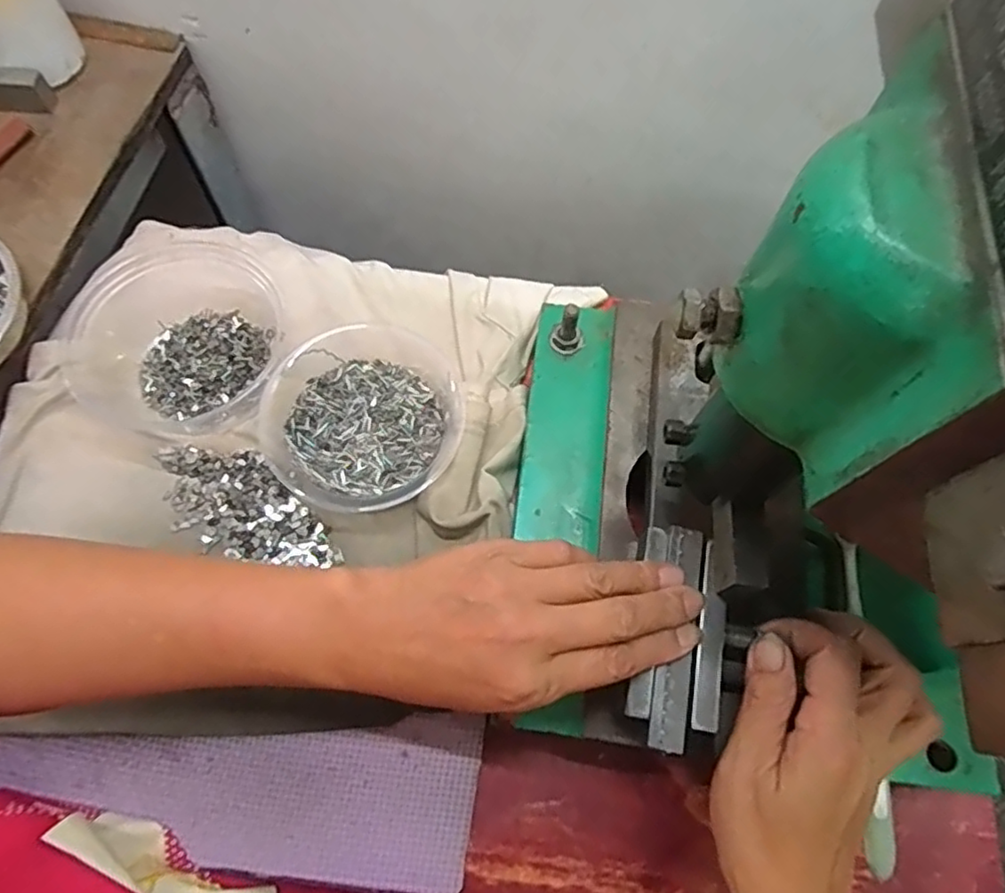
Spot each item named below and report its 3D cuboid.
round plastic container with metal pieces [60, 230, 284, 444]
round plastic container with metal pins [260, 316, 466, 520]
[{"bbox_3d":[-0.224,-0.078,0.433,0.130,0.036,0.133,1,69,-2],"label":"round plastic container with metal pieces"},{"bbox_3d":[-0.086,-0.017,0.413,0.123,0.036,0.125,1,69,-2],"label":"round plastic container with metal pins"}]

